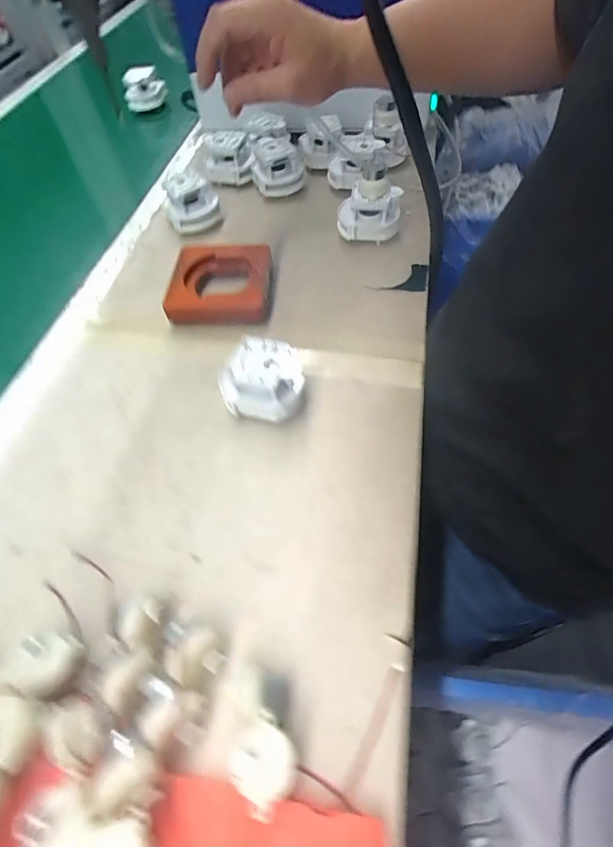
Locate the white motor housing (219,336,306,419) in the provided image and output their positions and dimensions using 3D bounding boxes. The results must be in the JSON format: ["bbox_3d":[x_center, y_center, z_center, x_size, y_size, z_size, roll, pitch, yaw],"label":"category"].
[{"bbox_3d":[-0.035,-0.035,0.352,0.063,0.048,0.055,4,57,6],"label":"white motor housing"}]

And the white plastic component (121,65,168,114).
[{"bbox_3d":[-0.264,-0.546,0.671,0.029,0.050,0.071,20,60,16],"label":"white plastic component"}]

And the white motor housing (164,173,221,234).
[{"bbox_3d":[-0.136,-0.263,0.498,0.059,0.058,0.045,-16,57,-7],"label":"white motor housing"}]

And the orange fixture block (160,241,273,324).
[{"bbox_3d":[-0.089,-0.144,0.433,0.105,0.035,0.099,-3,56,2],"label":"orange fixture block"}]

